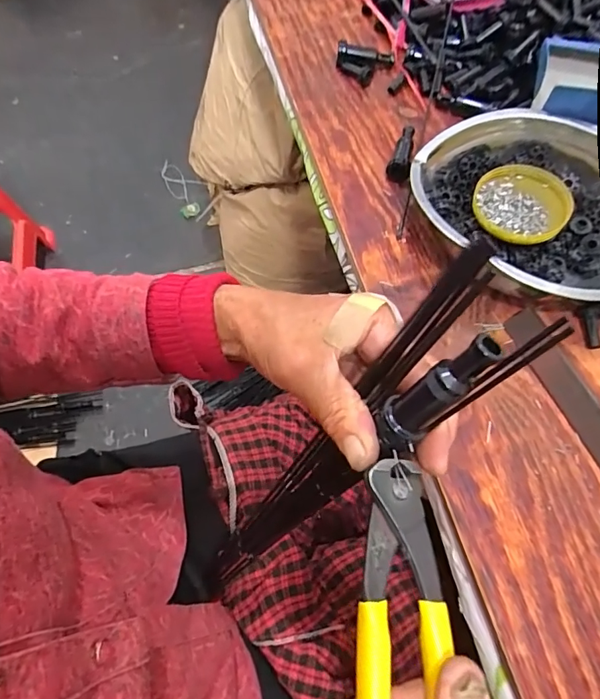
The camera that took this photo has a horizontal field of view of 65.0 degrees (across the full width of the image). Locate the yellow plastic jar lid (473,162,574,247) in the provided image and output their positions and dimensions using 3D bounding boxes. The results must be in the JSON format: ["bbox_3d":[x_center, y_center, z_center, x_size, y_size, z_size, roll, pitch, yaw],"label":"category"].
[{"bbox_3d":[0.208,-0.137,0.439,0.083,0.016,0.093,42,72,16],"label":"yellow plastic jar lid"}]

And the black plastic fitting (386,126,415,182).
[{"bbox_3d":[0.107,-0.205,0.483,0.022,0.024,0.081,15,67,5],"label":"black plastic fitting"}]

